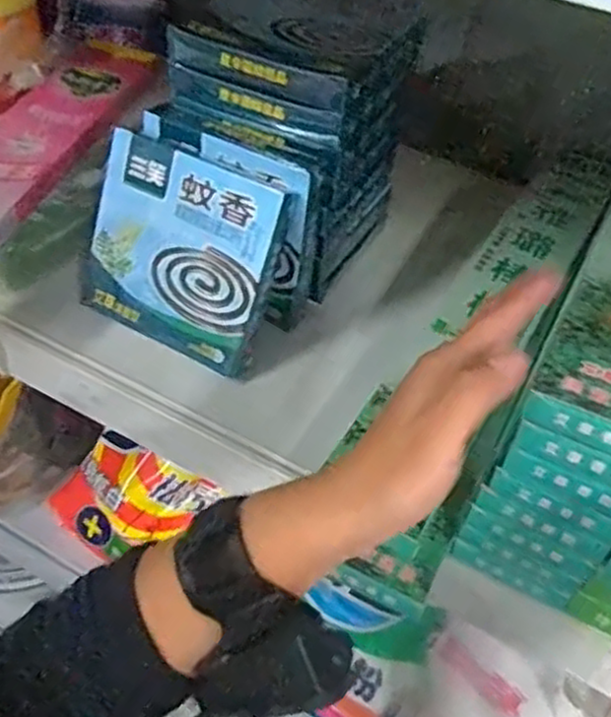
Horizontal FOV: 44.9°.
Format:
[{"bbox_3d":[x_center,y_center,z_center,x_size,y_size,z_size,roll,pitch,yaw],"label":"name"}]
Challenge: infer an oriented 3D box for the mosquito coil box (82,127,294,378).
[{"bbox_3d":[-0.087,-0.073,0.513,0.136,0.133,0.023,26,23,17],"label":"mosquito coil box"}]

